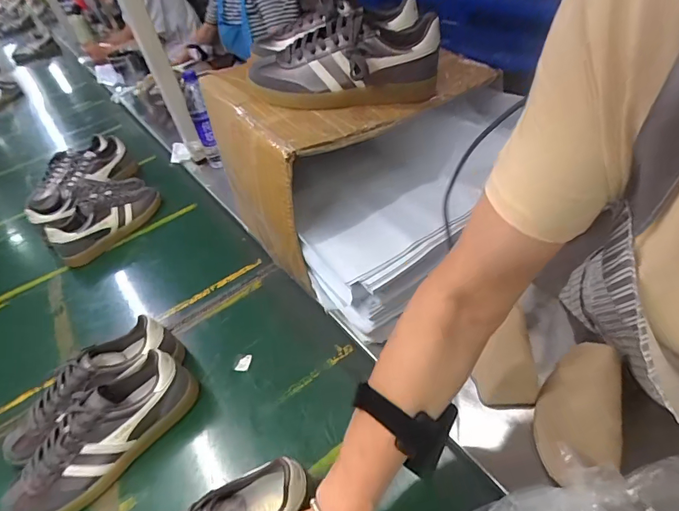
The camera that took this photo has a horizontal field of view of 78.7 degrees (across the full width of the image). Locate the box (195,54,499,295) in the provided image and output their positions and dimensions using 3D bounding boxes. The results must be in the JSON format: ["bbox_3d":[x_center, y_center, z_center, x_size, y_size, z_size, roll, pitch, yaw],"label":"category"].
[{"bbox_3d":[0.010,-0.200,0.698,0.397,0.233,0.297,-32,49,-23],"label":"box"}]

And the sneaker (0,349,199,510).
[{"bbox_3d":[-0.310,0.234,0.542,0.083,0.096,0.258,29,55,31],"label":"sneaker"}]

